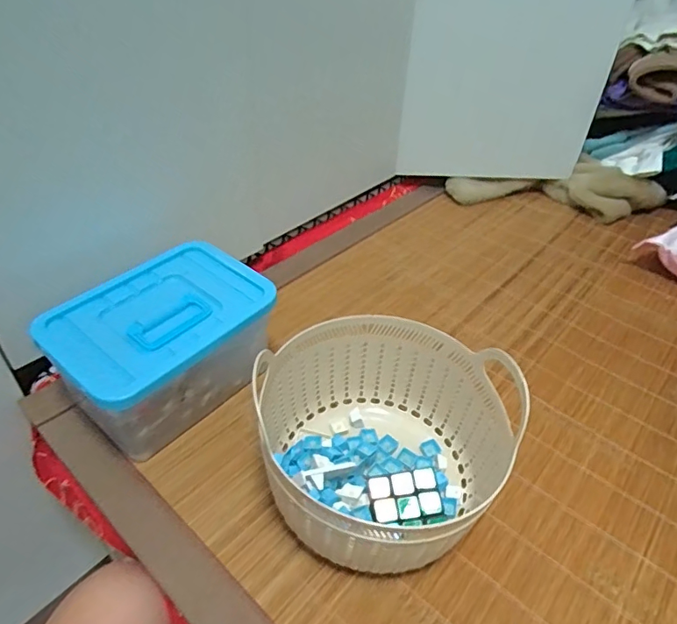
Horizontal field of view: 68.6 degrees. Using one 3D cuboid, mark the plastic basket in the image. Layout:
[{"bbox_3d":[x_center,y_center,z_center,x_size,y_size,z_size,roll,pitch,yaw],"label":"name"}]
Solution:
[{"bbox_3d":[0.040,0.113,0.485,0.208,0.139,0.205,2,40,-2],"label":"plastic basket"}]

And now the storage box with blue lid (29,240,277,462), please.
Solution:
[{"bbox_3d":[-0.194,0.039,0.562,0.158,0.125,0.204,32,48,30],"label":"storage box with blue lid"}]

